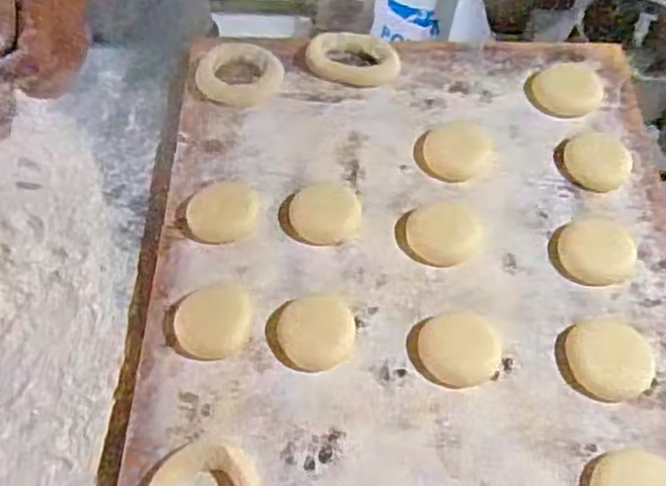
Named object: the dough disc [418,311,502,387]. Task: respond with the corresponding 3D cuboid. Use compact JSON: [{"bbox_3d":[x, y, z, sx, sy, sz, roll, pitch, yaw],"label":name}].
[{"bbox_3d":[0.094,0.077,0.521,0.058,0.009,0.054,1,57,-2],"label":"dough disc"}]

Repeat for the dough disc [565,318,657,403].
[{"bbox_3d":[0.205,0.083,0.522,0.062,0.007,0.062,1,57,-2],"label":"dough disc"}]

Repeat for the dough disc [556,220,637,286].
[{"bbox_3d":[0.216,0.005,0.575,0.069,0.006,0.057,-35,64,-22],"label":"dough disc"}]

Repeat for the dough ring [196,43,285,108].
[{"bbox_3d":[-0.090,-0.161,0.675,0.080,0.018,0.067,23,59,12],"label":"dough ring"}]

